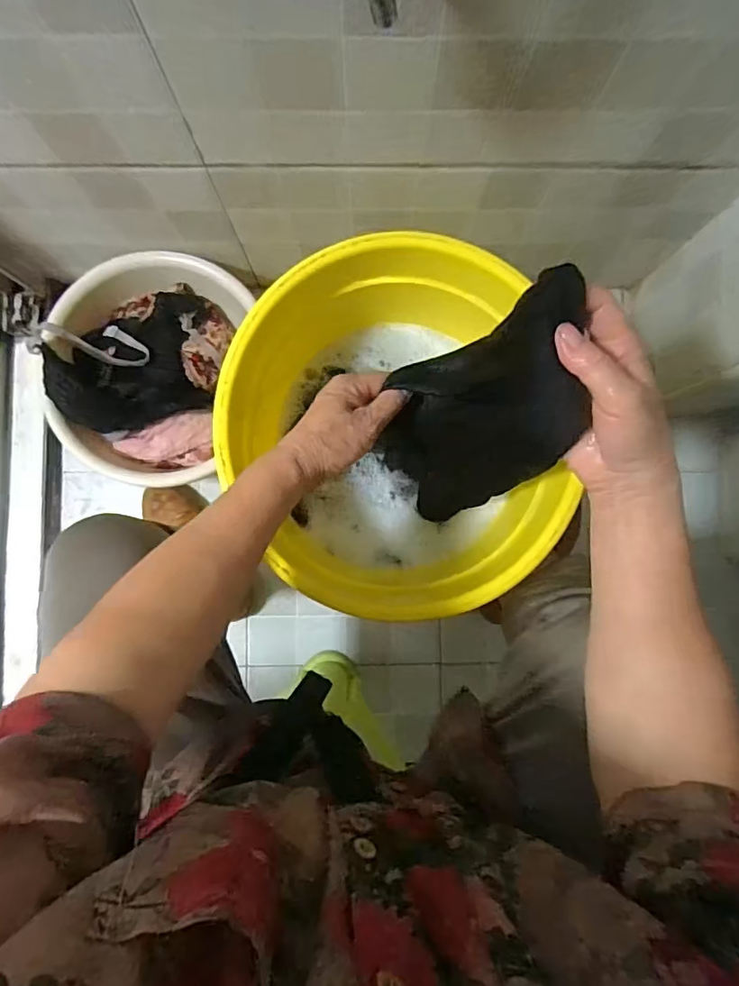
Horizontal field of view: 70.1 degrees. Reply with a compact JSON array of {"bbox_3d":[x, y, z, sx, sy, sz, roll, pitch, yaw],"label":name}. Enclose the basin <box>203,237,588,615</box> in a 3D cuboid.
[{"bbox_3d":[0.008,-0.071,0.584,0.305,0.165,0.344,-16,87,-1],"label":"basin"}]

